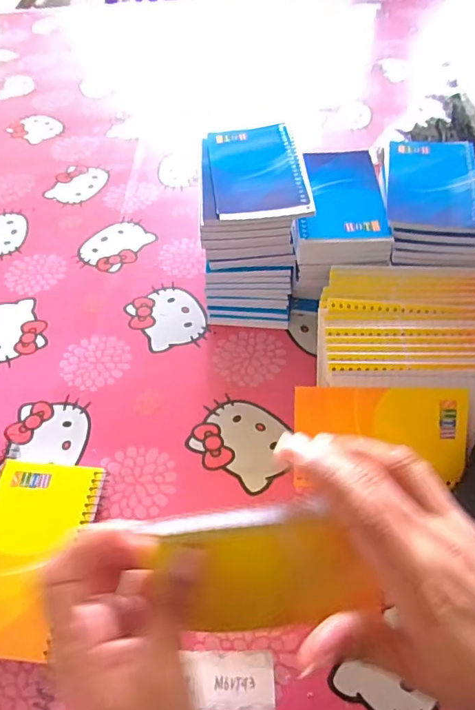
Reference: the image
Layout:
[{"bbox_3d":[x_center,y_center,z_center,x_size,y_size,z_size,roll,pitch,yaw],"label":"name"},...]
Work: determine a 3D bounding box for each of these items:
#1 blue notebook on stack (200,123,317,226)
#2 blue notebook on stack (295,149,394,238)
[{"bbox_3d":[0.013,-0.175,0.439,0.097,0.012,0.137,-4,54,0],"label":"blue notebook on stack"},{"bbox_3d":[0.096,-0.157,0.444,0.077,0.007,0.127,0,54,3],"label":"blue notebook on stack"}]

